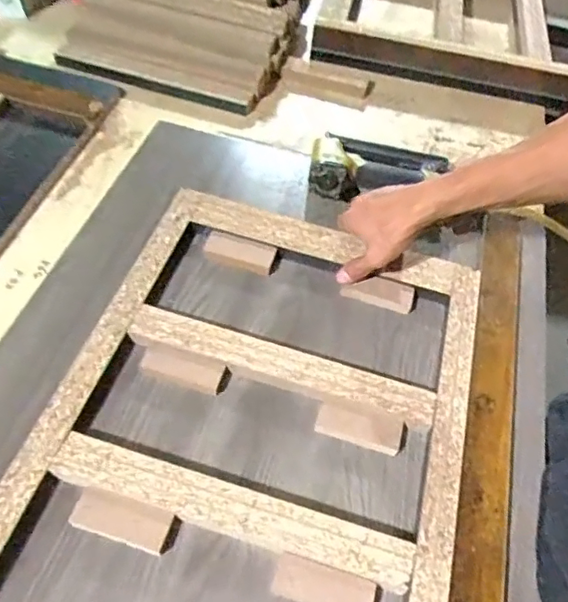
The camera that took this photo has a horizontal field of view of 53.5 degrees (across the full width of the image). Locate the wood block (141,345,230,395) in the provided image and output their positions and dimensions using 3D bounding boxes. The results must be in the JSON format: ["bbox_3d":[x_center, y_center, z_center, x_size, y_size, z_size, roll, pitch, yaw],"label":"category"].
[{"bbox_3d":[-0.097,0.068,0.553,0.083,0.018,0.027,15,53,4],"label":"wood block"}]

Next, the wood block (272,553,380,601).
[{"bbox_3d":[0.035,0.234,0.457,0.084,0.018,0.029,16,53,5],"label":"wood block"}]

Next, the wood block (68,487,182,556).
[{"bbox_3d":[-0.132,0.185,0.472,0.084,0.024,0.031,15,53,4],"label":"wood block"}]

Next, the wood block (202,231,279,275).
[{"bbox_3d":[-0.051,-0.053,0.650,0.084,0.018,0.034,15,53,4],"label":"wood block"}]

